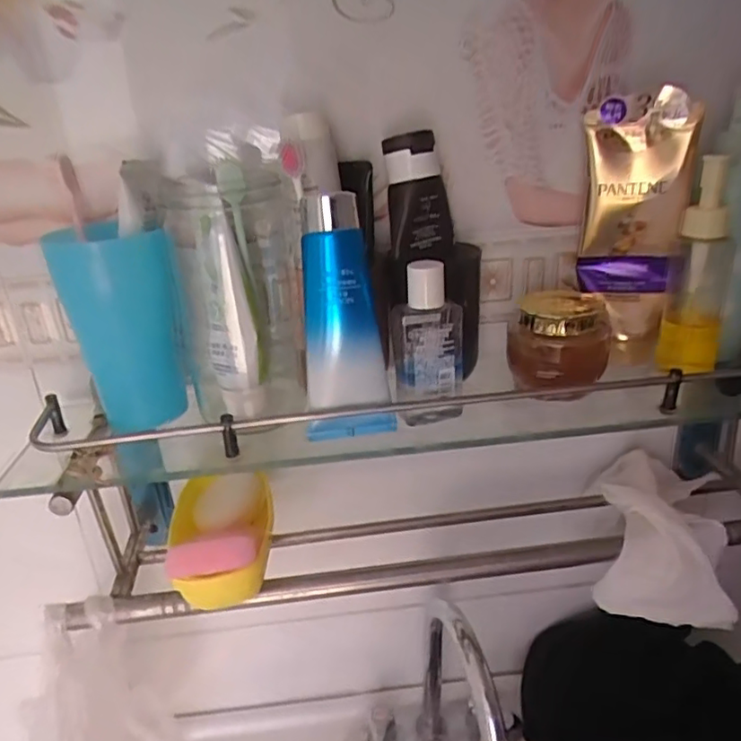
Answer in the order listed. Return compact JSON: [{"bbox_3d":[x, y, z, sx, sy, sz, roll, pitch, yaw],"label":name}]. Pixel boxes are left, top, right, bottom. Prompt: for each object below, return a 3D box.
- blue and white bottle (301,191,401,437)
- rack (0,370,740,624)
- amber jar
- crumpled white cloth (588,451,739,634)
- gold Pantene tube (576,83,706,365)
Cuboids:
[{"bbox_3d":[-0.017,-0.033,0.391,0.054,0.150,0.040,-4,24,-4],"label":"blue and white bottle"},{"bbox_3d":[0.054,0.063,0.467,0.574,0.158,0.126,-4,24,-4],"label":"rack"},{"bbox_3d":[0.136,-0.020,0.437,0.071,0.064,0.059,6,25,19],"label":"amber jar"},{"bbox_3d":[0.240,0.132,0.500,0.092,0.079,0.140,4,25,15],"label":"crumpled white cloth"},{"bbox_3d":[0.190,-0.099,0.441,0.070,0.187,0.051,8,26,23],"label":"gold Pantene tube"}]

